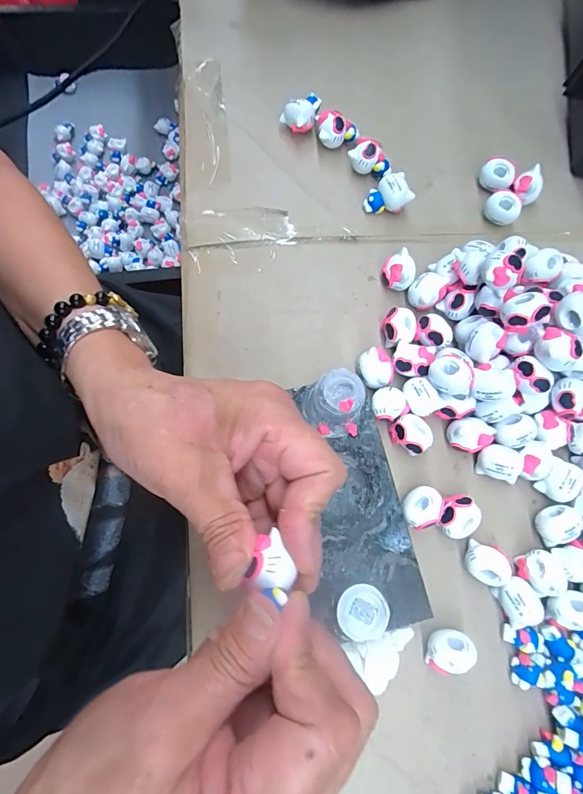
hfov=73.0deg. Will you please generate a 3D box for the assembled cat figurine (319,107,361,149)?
[{"bbox_3d":[0.037,-0.208,0.309,0.032,0.023,0.017,10,75,-2],"label":"assembled cat figurine"}]

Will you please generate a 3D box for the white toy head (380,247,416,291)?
[{"bbox_3d":[0.077,-0.090,0.282,0.023,0.021,0.023,22,75,2],"label":"white toy head"}]

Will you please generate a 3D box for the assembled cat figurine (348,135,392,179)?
[{"bbox_3d":[0.060,-0.184,0.302,0.032,0.023,0.017,44,77,7],"label":"assembled cat figurine"}]

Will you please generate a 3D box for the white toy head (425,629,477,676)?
[{"bbox_3d":[0.091,0.146,0.228,0.026,0.019,0.020,-21,78,-9],"label":"white toy head"}]

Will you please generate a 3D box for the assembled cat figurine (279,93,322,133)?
[{"bbox_3d":[0.009,-0.221,0.310,0.031,0.021,0.018,-14,77,-8],"label":"assembled cat figurine"}]

